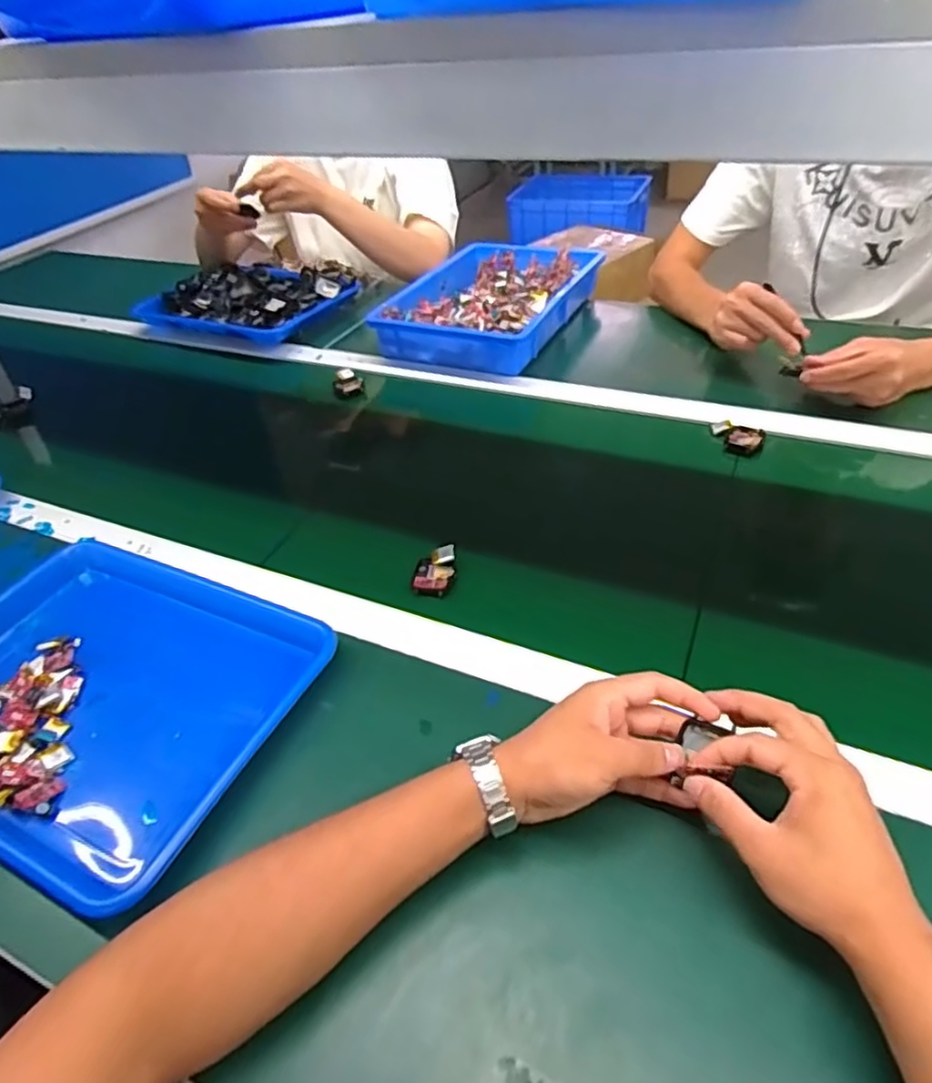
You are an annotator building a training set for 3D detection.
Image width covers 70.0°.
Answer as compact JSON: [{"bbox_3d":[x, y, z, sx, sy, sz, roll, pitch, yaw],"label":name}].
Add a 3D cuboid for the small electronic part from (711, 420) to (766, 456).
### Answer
[{"bbox_3d":[0.307,-0.120,0.762,0.039,0.014,0.062,-36,50,-28],"label":"small electronic part"}]

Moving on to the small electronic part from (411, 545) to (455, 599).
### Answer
[{"bbox_3d":[-0.029,0.028,0.631,0.036,0.017,0.051,2,43,9],"label":"small electronic part"}]

